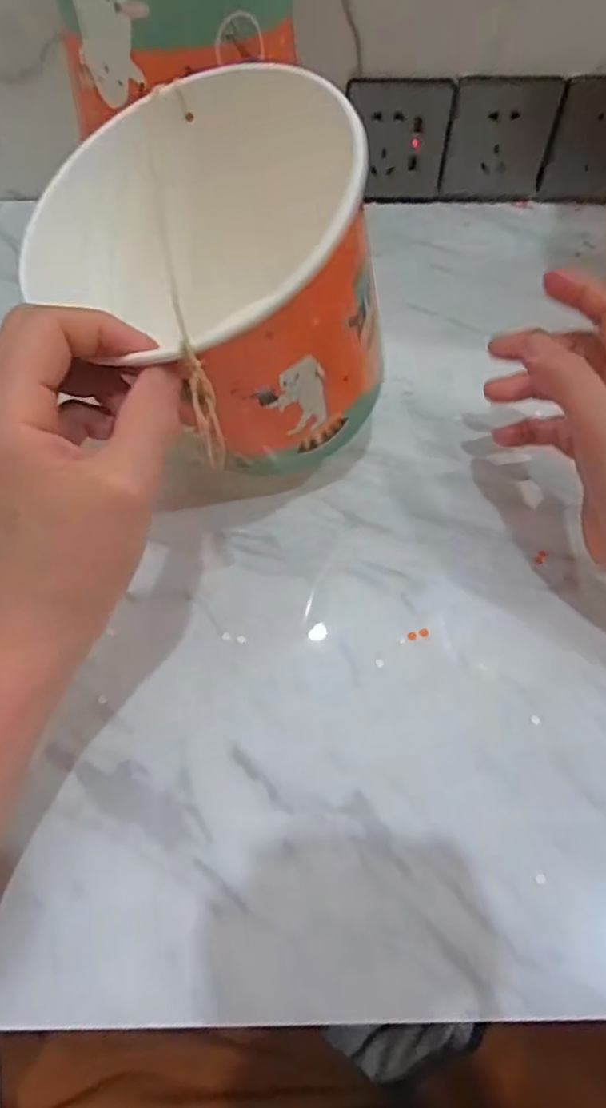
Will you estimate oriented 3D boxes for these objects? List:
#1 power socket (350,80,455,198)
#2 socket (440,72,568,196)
[{"bbox_3d":[0.080,-0.341,0.525,0.082,0.092,0.011,-2,59,-2],"label":"power socket"},{"bbox_3d":[0.165,-0.344,0.529,0.085,0.096,0.012,0,59,-1],"label":"socket"}]

